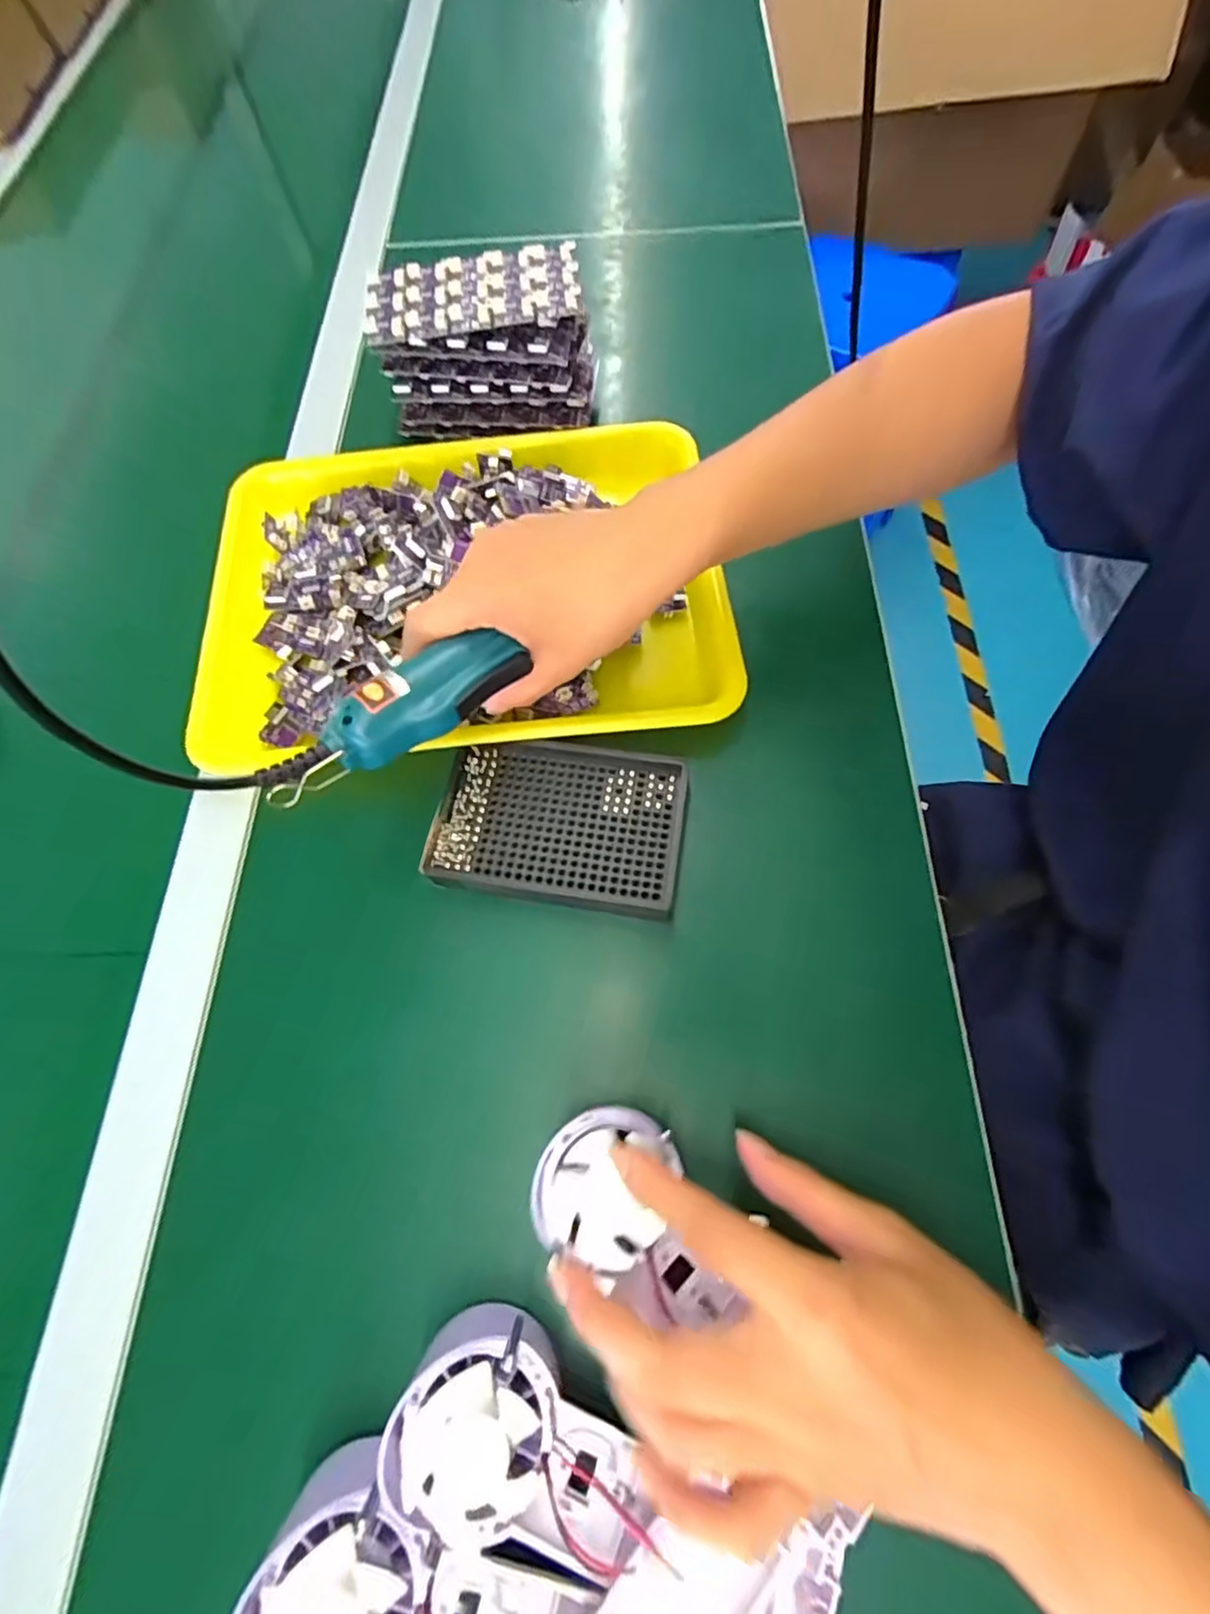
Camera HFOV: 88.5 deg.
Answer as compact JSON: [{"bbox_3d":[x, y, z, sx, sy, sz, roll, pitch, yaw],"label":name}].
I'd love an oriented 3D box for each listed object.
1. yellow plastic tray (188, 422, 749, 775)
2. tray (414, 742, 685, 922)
[{"bbox_3d":[-0.097,-0.151,0.410,0.337,0.048,0.251,-6,68,0],"label":"yellow plastic tray"},{"bbox_3d":[-0.026,0.008,0.357,0.138,0.013,0.092,8,68,6],"label":"tray"}]

